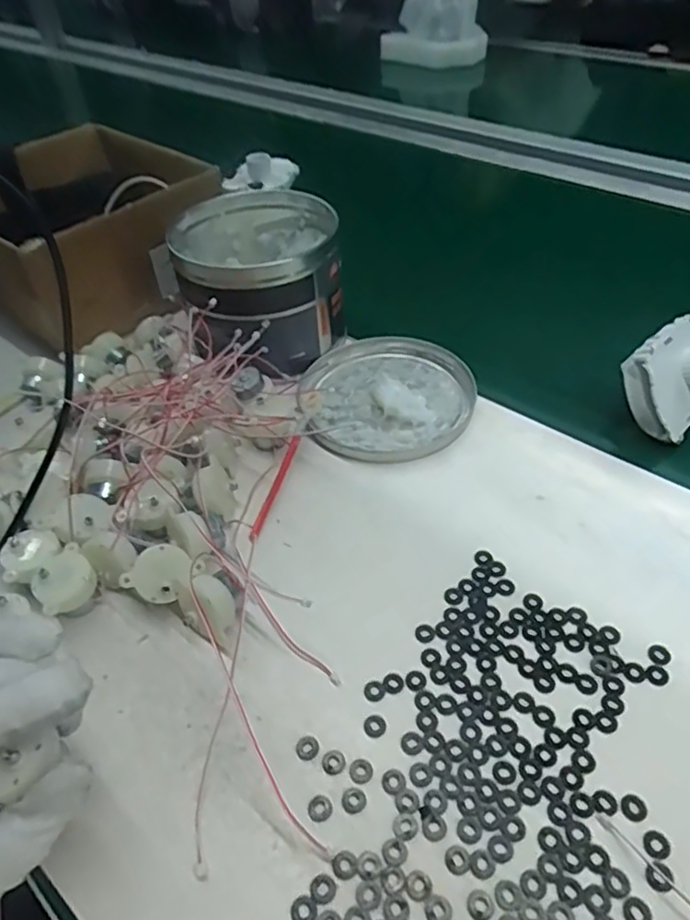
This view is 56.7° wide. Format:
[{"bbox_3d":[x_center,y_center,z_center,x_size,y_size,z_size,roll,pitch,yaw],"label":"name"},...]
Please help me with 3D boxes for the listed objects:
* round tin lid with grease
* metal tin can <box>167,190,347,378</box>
[{"bbox_3d":[0.032,-0.054,0.487,0.127,0.014,0.133,-14,46,-8],"label":"round tin lid with grease"},{"bbox_3d":[-0.065,-0.138,0.519,0.121,0.102,0.144,-12,46,-6],"label":"metal tin can"}]

